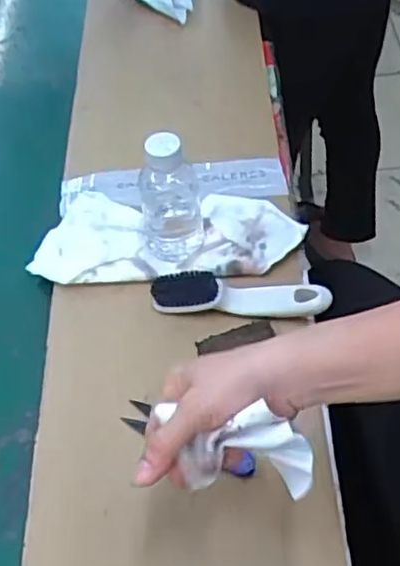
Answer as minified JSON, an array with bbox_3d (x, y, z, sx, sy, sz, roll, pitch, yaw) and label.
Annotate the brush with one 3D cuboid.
[{"bbox_3d":[0.037,0.009,0.629,0.162,0.025,0.032,1,53,7],"label":"brush"}]

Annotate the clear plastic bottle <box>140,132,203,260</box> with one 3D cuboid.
[{"bbox_3d":[-0.028,-0.081,0.640,0.056,0.127,0.051,-6,52,2],"label":"clear plastic bottle"}]

